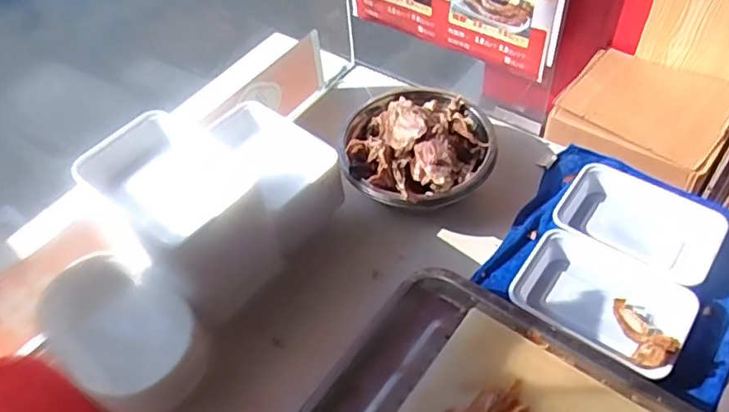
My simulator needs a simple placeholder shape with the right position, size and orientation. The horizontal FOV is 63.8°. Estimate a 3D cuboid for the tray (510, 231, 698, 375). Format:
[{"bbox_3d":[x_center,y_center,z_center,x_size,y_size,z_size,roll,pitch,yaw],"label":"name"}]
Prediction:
[{"bbox_3d":[0.249,0.095,0.615,0.167,0.041,0.117,31,60,26],"label":"tray"}]

